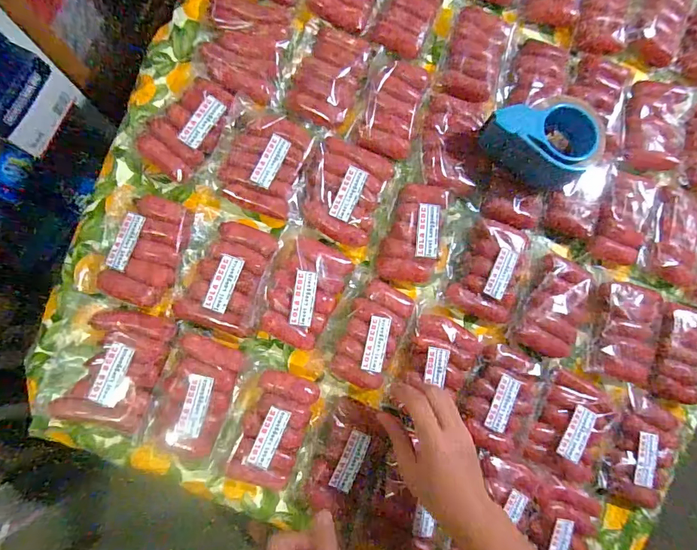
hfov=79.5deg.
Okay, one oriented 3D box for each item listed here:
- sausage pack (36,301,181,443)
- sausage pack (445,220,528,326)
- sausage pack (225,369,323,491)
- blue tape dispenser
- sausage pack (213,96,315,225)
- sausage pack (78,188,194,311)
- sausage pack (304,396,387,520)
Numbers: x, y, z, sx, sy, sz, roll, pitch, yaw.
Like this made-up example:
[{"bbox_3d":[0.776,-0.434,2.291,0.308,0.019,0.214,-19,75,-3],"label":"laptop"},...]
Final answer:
[{"bbox_3d":[-0.285,0.108,0.488,0.126,0.021,0.142,16,83,-5],"label":"sausage pack"},{"bbox_3d":[0.196,-0.009,0.563,0.086,0.027,0.130,25,82,-4],"label":"sausage pack"},{"bbox_3d":[-0.086,0.185,0.503,0.082,0.021,0.131,20,83,-4],"label":"sausage pack"},{"bbox_3d":[0.251,-0.167,0.552,0.143,0.068,0.089,3,84,-6],"label":"blue tape dispenser"},{"bbox_3d":[-0.104,-0.146,0.539,0.118,0.029,0.129,16,83,-5],"label":"sausage pack"},{"bbox_3d":[-0.254,-0.035,0.504,0.105,0.021,0.134,15,83,-5],"label":"sausage pack"},{"bbox_3d":[0.002,0.221,0.510,0.075,0.032,0.127,22,82,-4],"label":"sausage pack"}]

